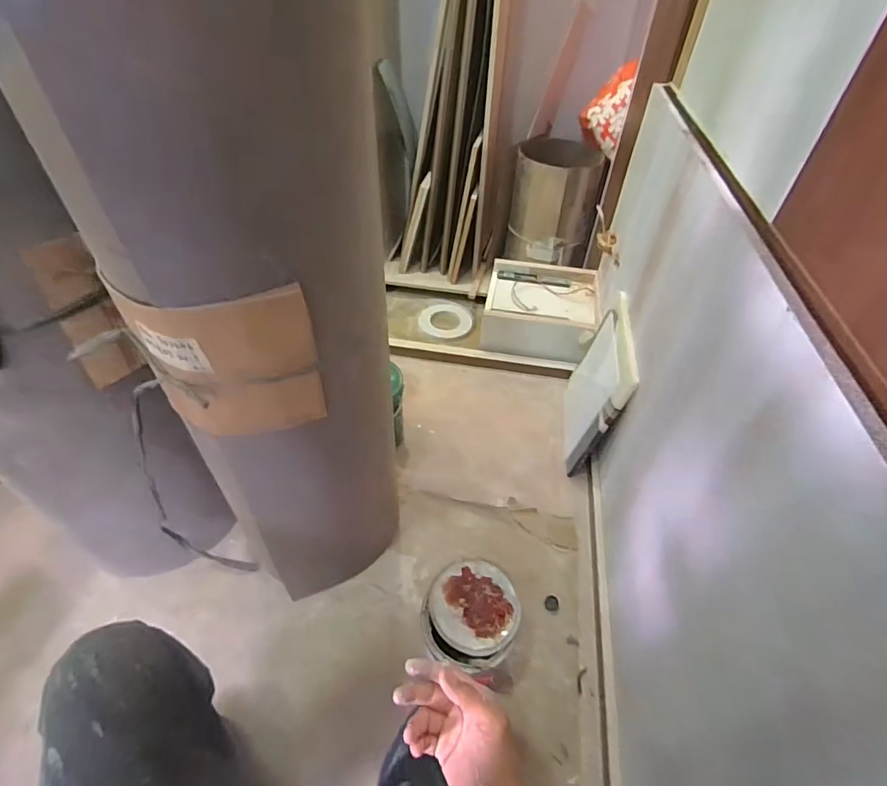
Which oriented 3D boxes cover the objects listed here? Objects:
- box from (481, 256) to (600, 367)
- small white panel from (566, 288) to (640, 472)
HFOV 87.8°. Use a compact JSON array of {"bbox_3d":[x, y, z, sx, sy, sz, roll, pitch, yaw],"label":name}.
[{"bbox_3d":[0.322,-0.284,1.530,0.359,0.124,0.410,9,45,6],"label":"box"},{"bbox_3d":[0.392,-0.023,1.192,0.023,0.375,0.345,13,48,-2],"label":"small white panel"}]

